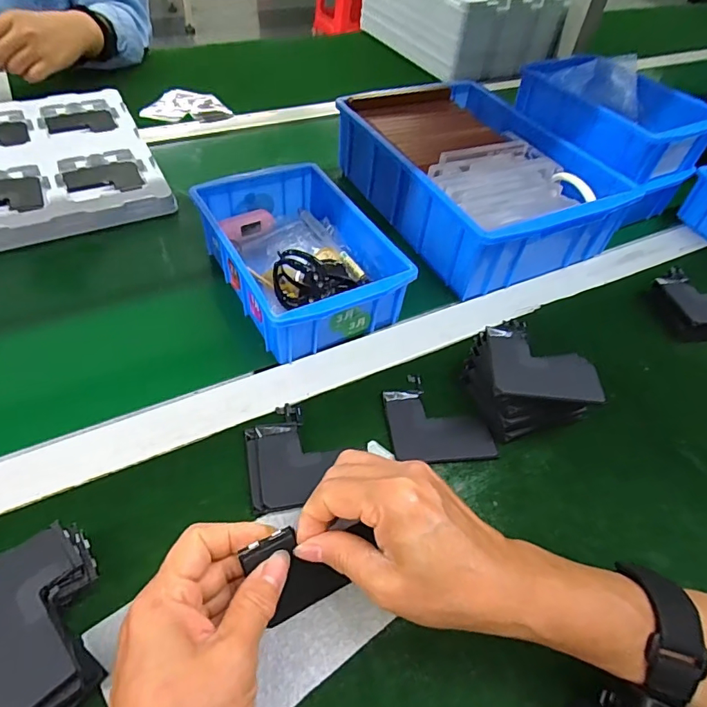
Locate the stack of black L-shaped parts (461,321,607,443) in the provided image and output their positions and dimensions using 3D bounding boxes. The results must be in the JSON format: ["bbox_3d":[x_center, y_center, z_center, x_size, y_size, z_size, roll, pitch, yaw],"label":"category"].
[{"bbox_3d":[0.133,0.016,0.375,0.086,0.050,0.089,-4,50,-9],"label":"stack of black L-shaped parts"}]

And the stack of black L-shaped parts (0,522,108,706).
[{"bbox_3d":[-0.165,0.145,0.250,0.063,0.034,0.088,-20,55,-20],"label":"stack of black L-shaped parts"}]

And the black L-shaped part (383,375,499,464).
[{"bbox_3d":[0.064,0.048,0.374,0.074,0.004,0.076,-4,50,-9],"label":"black L-shaped part"}]

